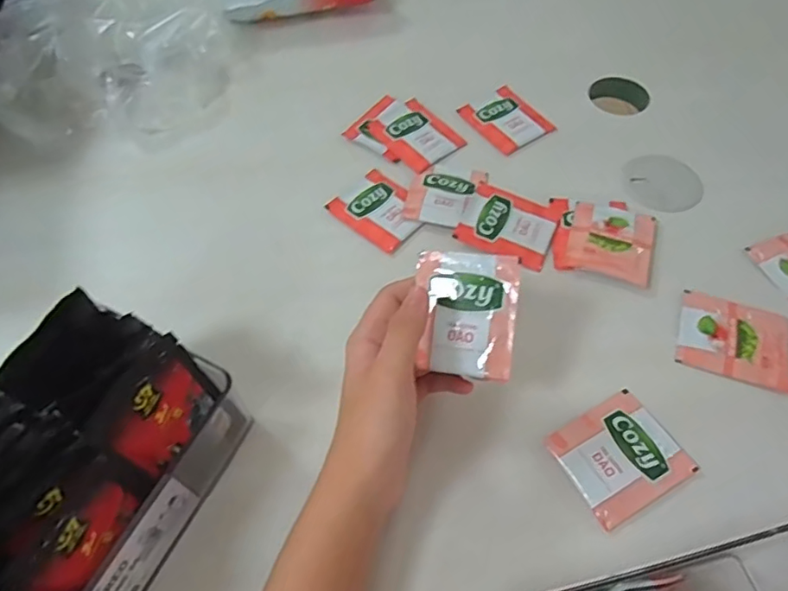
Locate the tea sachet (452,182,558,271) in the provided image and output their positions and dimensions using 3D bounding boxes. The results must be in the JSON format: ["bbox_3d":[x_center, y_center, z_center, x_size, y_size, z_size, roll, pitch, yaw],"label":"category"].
[{"bbox_3d":[0.096,-0.061,0.461,0.074,0.006,0.067,20,60,15],"label":"tea sachet"}]

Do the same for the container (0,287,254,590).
[{"bbox_3d":[-0.182,0.114,0.295,0.099,0.115,0.199,20,60,14],"label":"container"}]

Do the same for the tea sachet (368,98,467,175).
[{"bbox_3d":[0.021,-0.155,0.525,0.064,0.008,0.078,-35,62,-19],"label":"tea sachet"}]

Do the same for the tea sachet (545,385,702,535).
[{"bbox_3d":[0.147,0.102,0.356,0.075,0.004,0.065,-26,60,-14],"label":"tea sachet"}]

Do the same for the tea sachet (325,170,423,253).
[{"bbox_3d":[-0.011,-0.077,0.477,0.077,0.004,0.063,38,66,23],"label":"tea sachet"}]

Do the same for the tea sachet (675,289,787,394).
[{"bbox_3d":[0.251,0.031,0.400,0.076,0.005,0.066,18,60,14],"label":"tea sachet"}]

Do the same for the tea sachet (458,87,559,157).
[{"bbox_3d":[0.110,-0.173,0.540,0.062,0.009,0.075,-31,64,-16],"label":"tea sachet"}]

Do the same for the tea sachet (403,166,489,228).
[{"bbox_3d":[0.047,-0.091,0.483,0.062,0.005,0.074,16,59,12],"label":"tea sachet"}]

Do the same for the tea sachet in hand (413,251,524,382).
[{"bbox_3d":[0.044,0.011,0.338,0.062,0.007,0.075,5,86,22],"label":"tea sachet in hand"}]

